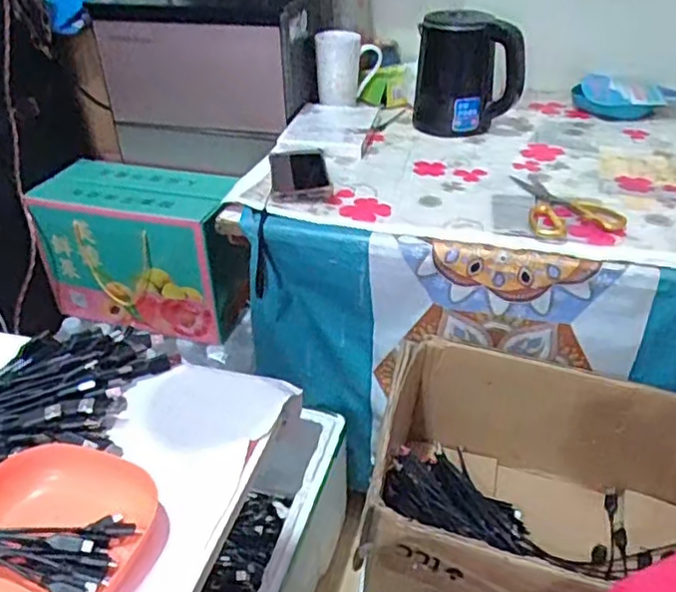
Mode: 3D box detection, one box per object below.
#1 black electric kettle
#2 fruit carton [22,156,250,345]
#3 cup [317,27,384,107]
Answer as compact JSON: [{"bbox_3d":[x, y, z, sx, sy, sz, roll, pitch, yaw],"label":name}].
[{"bbox_3d":[0.208,-0.349,1.016,0.172,0.172,0.141,4,35,7],"label":"black electric kettle"},{"bbox_3d":[-0.314,-0.079,1.116,0.338,0.232,0.155,8,36,13],"label":"fruit carton"},{"bbox_3d":[0.018,-0.404,1.138,0.103,0.108,0.073,-29,43,-33],"label":"cup"}]

